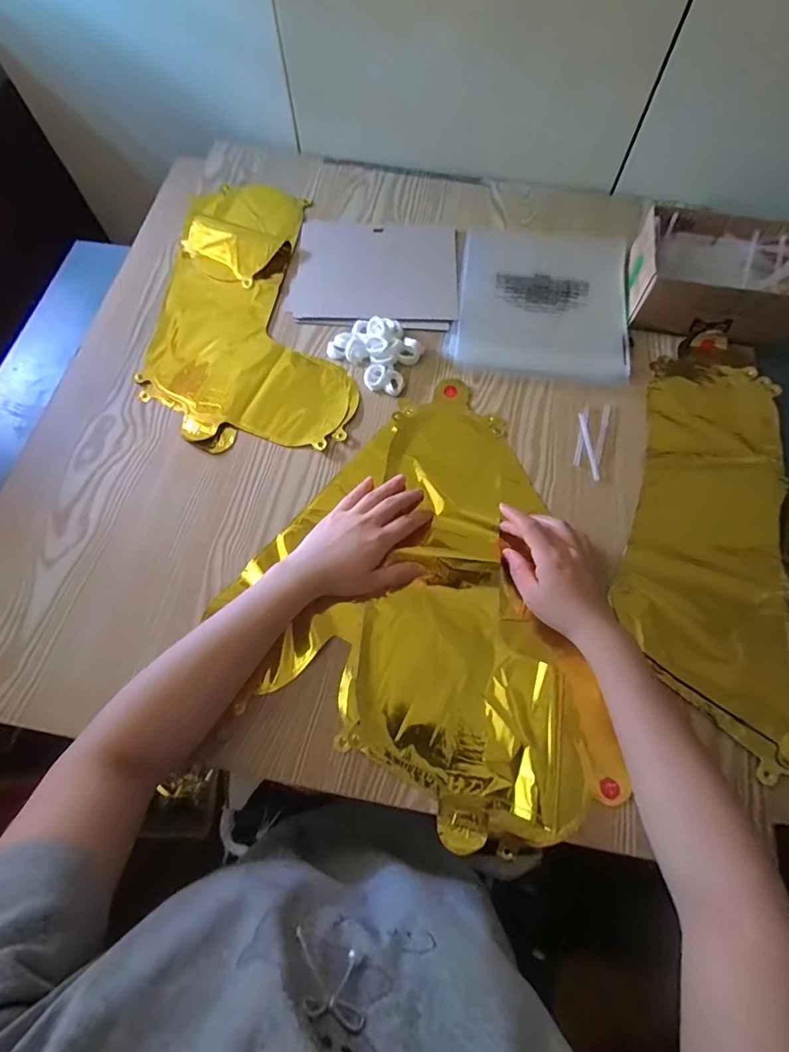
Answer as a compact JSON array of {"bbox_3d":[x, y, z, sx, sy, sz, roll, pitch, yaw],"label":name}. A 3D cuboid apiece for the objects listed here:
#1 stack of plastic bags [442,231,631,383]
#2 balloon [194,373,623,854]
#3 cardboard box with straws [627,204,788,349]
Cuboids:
[{"bbox_3d":[0.182,-0.286,0.568,0.203,0.010,0.228,9,69,4],"label":"stack of plastic bags"},{"bbox_3d":[0.009,0.063,0.436,0.298,0.020,0.418,-10,69,-3],"label":"balloon"},{"bbox_3d":[0.387,-0.299,0.548,0.189,0.065,0.147,12,69,5],"label":"cardboard box with straws"}]

